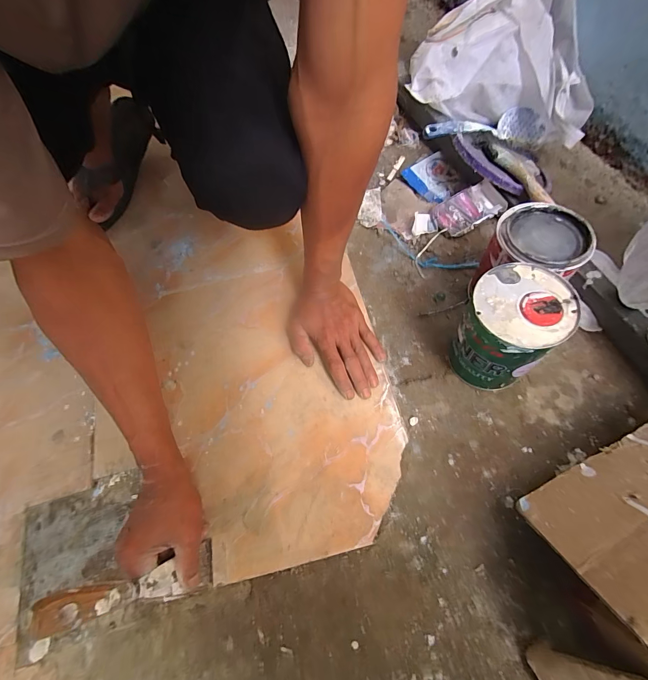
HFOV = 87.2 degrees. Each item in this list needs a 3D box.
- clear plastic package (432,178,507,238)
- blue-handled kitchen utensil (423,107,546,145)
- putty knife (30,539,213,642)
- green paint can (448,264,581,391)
[{"bbox_3d":[0.235,-0.212,0.560,0.104,0.023,0.068,-26,73,4],"label":"clear plastic package"},{"bbox_3d":[0.277,-0.368,0.585,0.247,0.034,0.073,-14,65,-22],"label":"blue-handled kitchen utensil"},{"bbox_3d":[-0.169,0.228,0.319,0.010,0.178,0.040,-12,64,21],"label":"putty knife"},{"bbox_3d":[0.207,-0.007,0.412,0.095,0.146,0.095,-1,66,3],"label":"green paint can"}]

